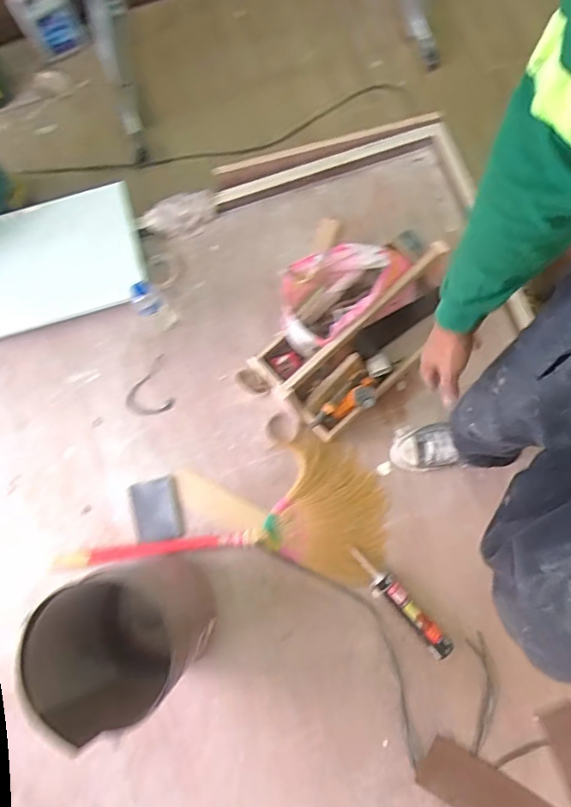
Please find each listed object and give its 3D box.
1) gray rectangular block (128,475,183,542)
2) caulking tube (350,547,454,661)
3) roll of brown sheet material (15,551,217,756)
[{"bbox_3d":[-0.317,0.258,1.258,0.113,0.013,0.146,-14,76,-2],"label":"gray rectangular block"},{"bbox_3d":[0.255,0.447,1.177,0.065,0.058,0.295,-43,79,-9],"label":"caulking tube"},{"bbox_3d":[-0.297,0.441,0.997,0.248,0.430,0.249,0,76,1],"label":"roll of brown sheet material"}]

